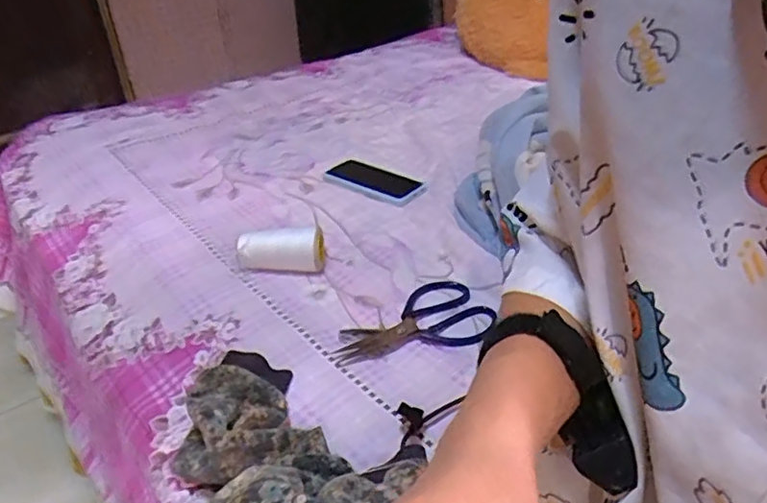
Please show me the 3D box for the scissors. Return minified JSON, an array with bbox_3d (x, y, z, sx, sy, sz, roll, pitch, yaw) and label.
[{"bbox_3d":[0.039,0.091,0.694,0.193,0.008,0.108,-27,43,-31],"label":"scissors"}]

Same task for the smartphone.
[{"bbox_3d":[-0.013,-0.122,1.017,0.175,0.011,0.095,22,42,30],"label":"smartphone"}]

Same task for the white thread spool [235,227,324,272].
[{"bbox_3d":[-0.136,-0.001,0.806,0.110,0.055,0.046,-2,35,1],"label":"white thread spool"}]

